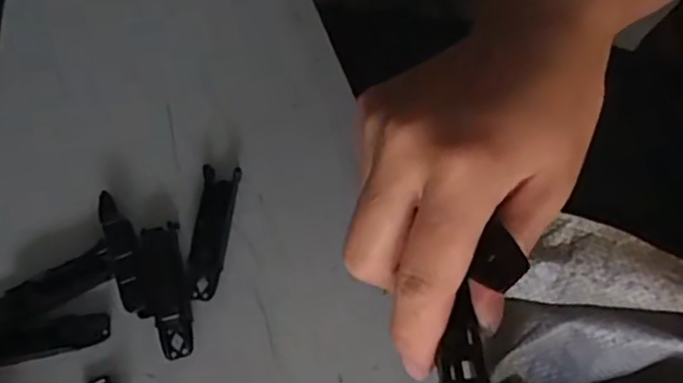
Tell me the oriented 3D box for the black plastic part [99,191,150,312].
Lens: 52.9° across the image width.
[{"bbox_3d":[-0.102,0.028,0.323,0.013,0.010,0.062,-19,67,-5],"label":"black plastic part"}]

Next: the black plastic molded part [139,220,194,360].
[{"bbox_3d":[-0.081,0.045,0.317,0.018,0.007,0.063,-13,67,-2],"label":"black plastic molded part"}]

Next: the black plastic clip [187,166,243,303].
[{"bbox_3d":[-0.061,0.019,0.326,0.018,0.004,0.064,3,67,4],"label":"black plastic clip"}]

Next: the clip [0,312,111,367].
[{"bbox_3d":[-0.138,0.068,0.314,0.064,0.007,0.016,-12,67,-2],"label":"clip"}]

